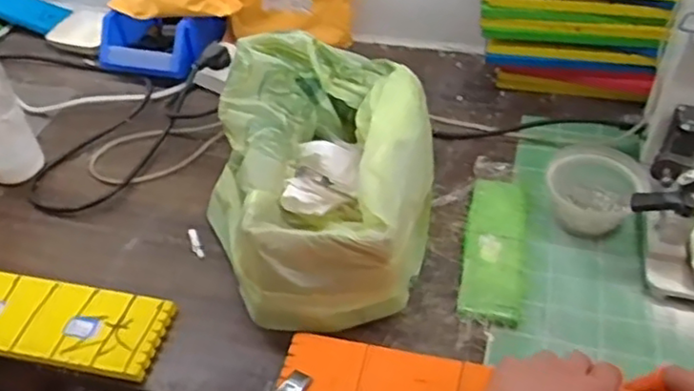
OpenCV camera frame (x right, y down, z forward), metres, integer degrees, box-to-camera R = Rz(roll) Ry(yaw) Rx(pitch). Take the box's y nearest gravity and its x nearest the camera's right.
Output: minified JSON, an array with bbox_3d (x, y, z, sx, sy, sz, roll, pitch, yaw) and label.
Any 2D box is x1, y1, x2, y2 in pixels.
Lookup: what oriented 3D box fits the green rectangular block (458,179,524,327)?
[{"bbox_3d":[0.149,0.049,0.655,0.056,0.013,0.178,7,45,10],"label":"green rectangular block"}]

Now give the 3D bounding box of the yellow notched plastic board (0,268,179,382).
[{"bbox_3d":[-0.340,0.111,0.629,0.343,0.018,0.087,8,46,11],"label":"yellow notched plastic board"}]

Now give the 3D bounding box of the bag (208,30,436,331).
[{"bbox_3d":[-0.028,-0.030,0.660,0.226,0.125,0.316,2,45,5],"label":"bag"}]

